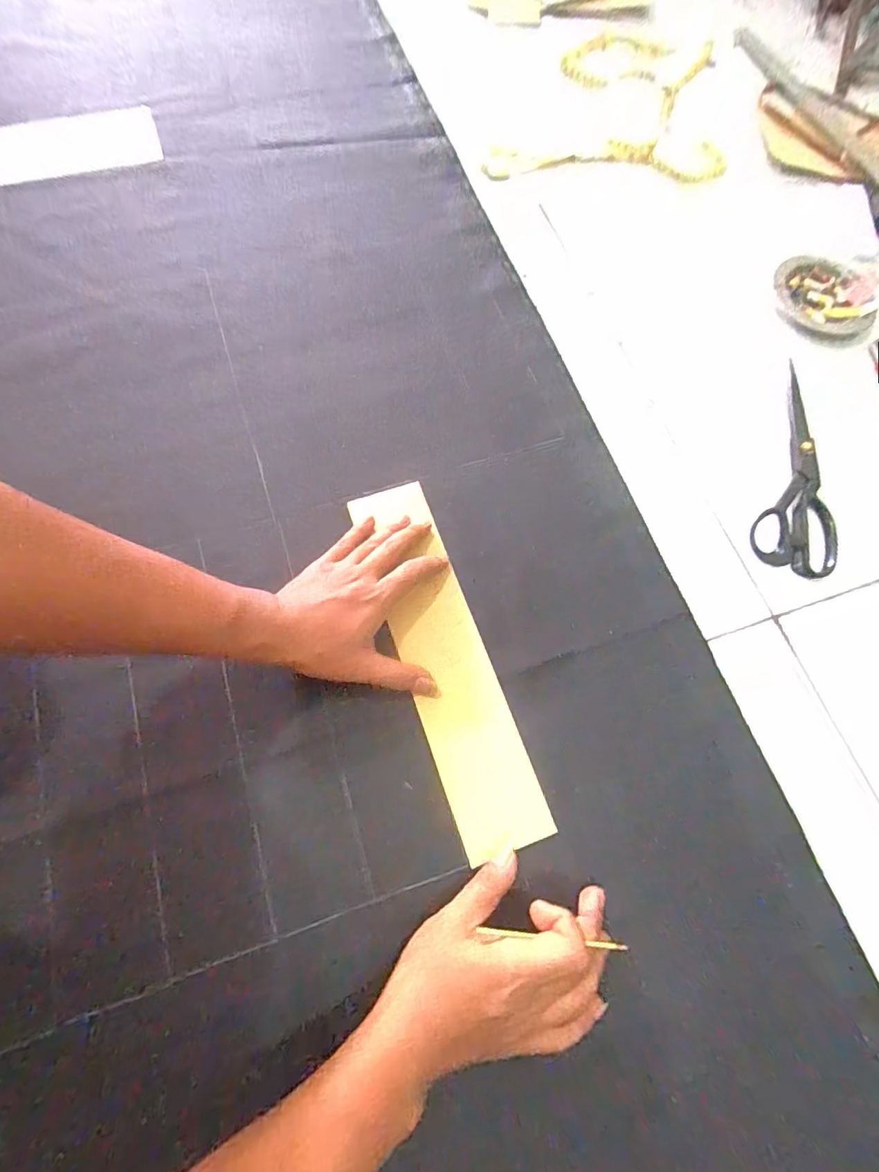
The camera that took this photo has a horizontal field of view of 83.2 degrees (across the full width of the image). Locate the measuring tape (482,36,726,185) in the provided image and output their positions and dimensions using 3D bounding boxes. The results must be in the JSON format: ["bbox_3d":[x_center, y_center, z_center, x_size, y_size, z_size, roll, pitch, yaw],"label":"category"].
[{"bbox_3d":[0.217,-0.637,0.650,0.302,0.020,0.292,2,71,0],"label":"measuring tape"}]

